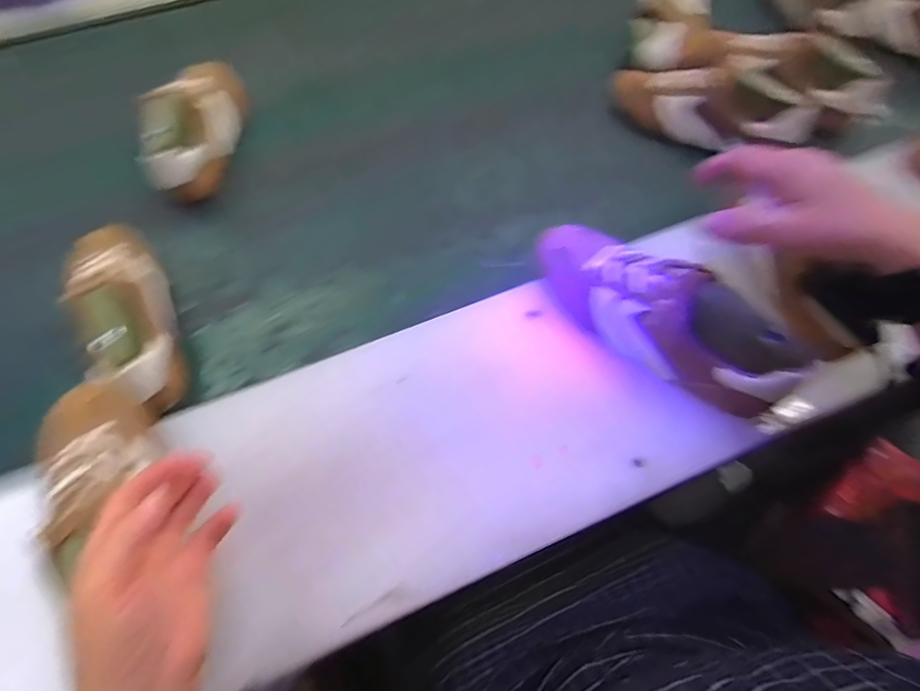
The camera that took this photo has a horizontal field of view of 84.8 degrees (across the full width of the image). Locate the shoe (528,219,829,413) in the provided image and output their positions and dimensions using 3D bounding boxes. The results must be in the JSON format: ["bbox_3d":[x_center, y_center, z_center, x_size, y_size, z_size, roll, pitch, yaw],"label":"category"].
[{"bbox_3d":[0.177,-0.035,0.460,0.071,0.087,0.252,-40,66,-19],"label":"shoe"}]

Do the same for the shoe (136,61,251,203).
[{"bbox_3d":[-0.356,-0.311,0.684,0.078,0.102,0.245,-5,60,-1],"label":"shoe"}]

